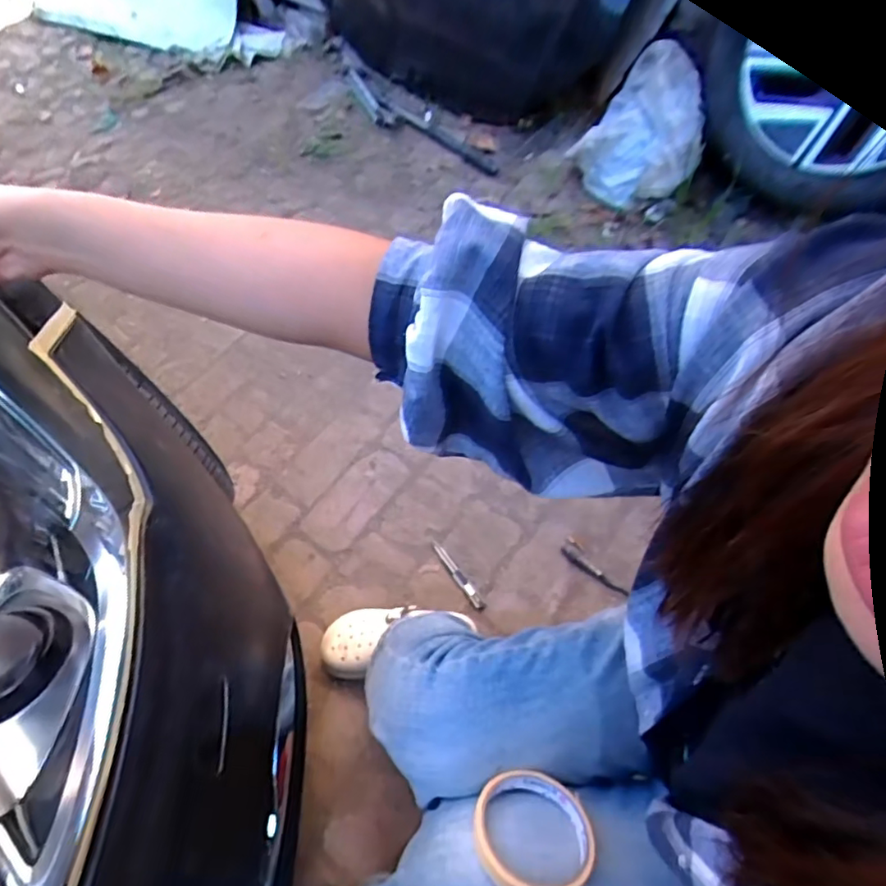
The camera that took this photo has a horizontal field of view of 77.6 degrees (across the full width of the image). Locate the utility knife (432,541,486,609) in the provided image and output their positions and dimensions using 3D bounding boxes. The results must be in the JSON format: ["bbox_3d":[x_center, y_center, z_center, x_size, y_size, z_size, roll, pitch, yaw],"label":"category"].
[{"bbox_3d":[0.024,0.232,0.971,0.018,0.017,0.144,-33,62,-17],"label":"utility knife"}]

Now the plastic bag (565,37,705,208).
[{"bbox_3d":[0.475,-0.785,1.376,0.276,0.225,0.334,4,58,5],"label":"plastic bag"}]

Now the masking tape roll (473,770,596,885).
[{"bbox_3d":[0.068,0.292,0.410,0.088,0.016,0.087,9,27,0],"label":"masking tape roll"}]

